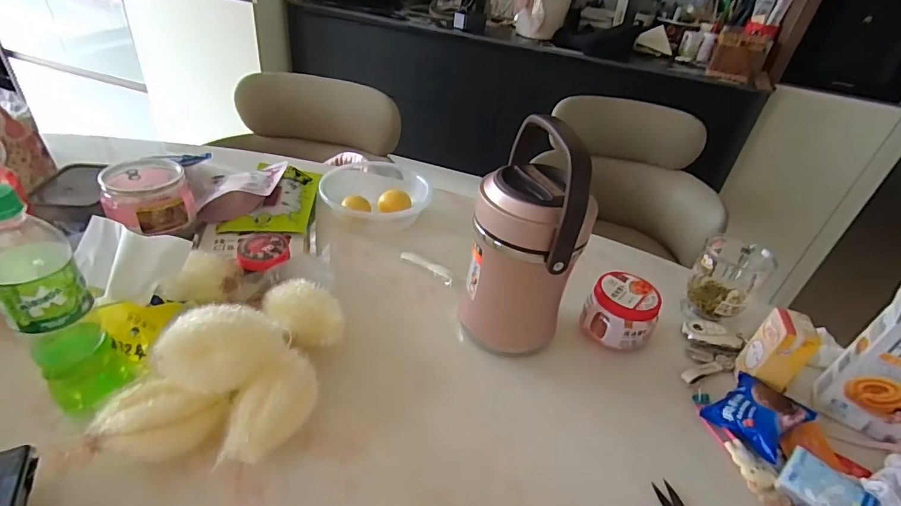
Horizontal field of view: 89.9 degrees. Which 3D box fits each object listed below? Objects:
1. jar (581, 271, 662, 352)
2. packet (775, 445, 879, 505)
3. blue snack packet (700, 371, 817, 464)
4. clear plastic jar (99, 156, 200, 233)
[{"bbox_3d":[0.238,0.083,0.625,0.088,0.071,0.088,4,36,-3],"label":"jar"},{"bbox_3d":[0.378,0.244,0.456,0.073,0.025,0.058,33,59,32],"label":"packet"},{"bbox_3d":[0.359,0.187,0.527,0.091,0.038,0.081,-20,43,-31],"label":"blue snack packet"},{"bbox_3d":[-0.436,-0.086,0.648,0.104,0.074,0.111,-19,44,-32],"label":"clear plastic jar"}]

